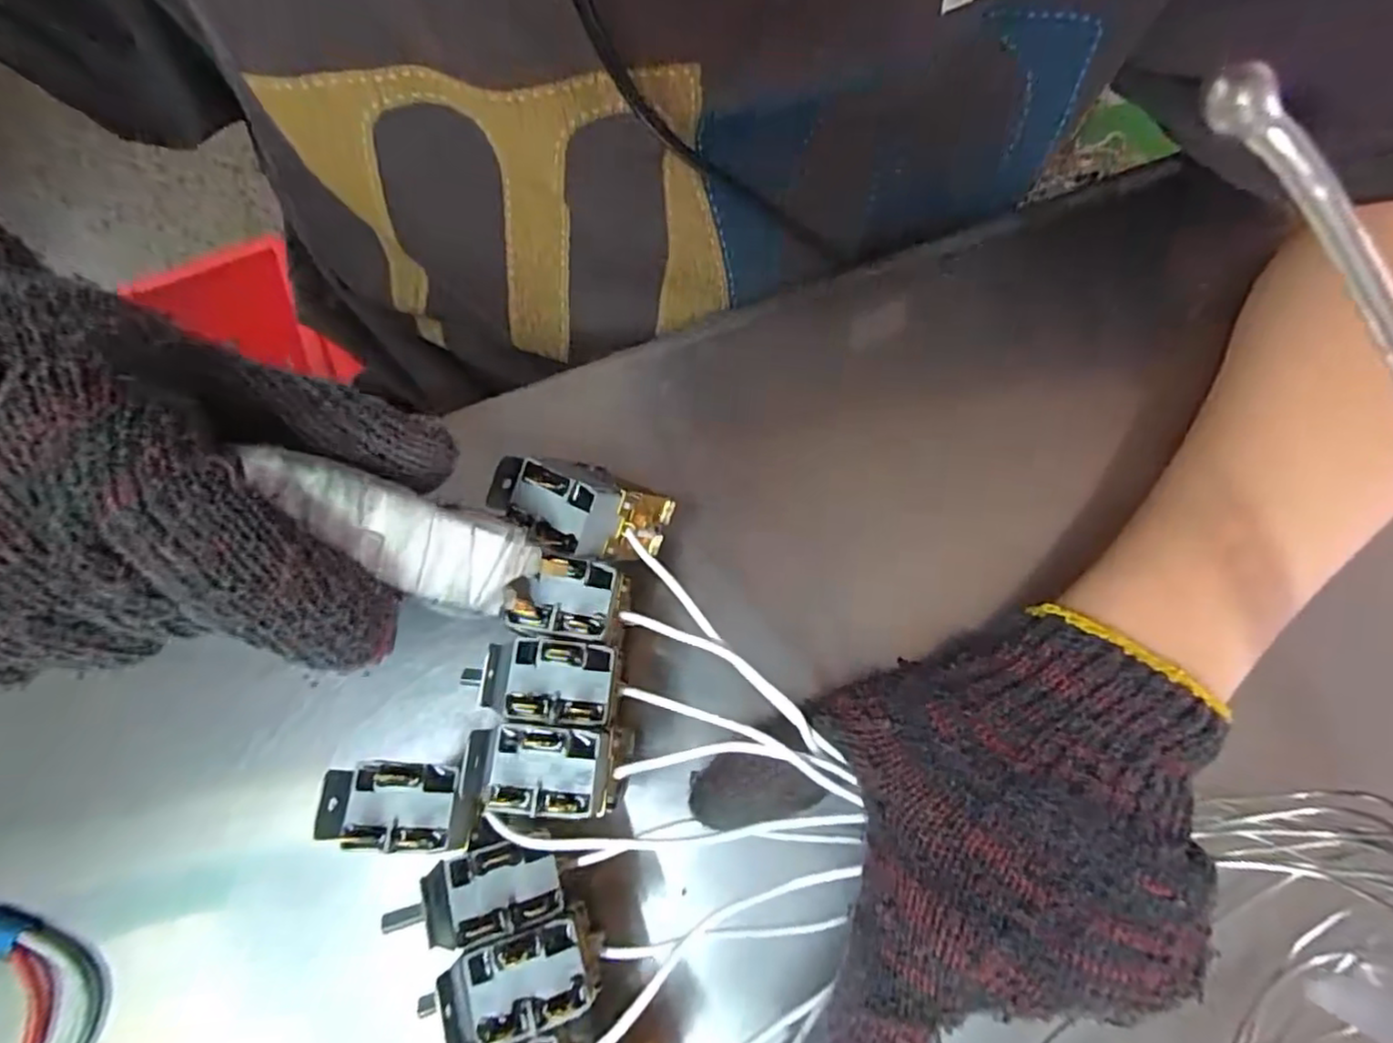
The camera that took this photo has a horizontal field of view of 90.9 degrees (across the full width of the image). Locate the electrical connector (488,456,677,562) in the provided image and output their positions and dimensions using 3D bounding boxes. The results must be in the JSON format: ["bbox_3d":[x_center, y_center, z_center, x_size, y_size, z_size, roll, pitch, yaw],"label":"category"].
[{"bbox_3d":[-0.038,-0.003,0.210,0.055,0.021,0.026,16,79,5],"label":"electrical connector"}]

